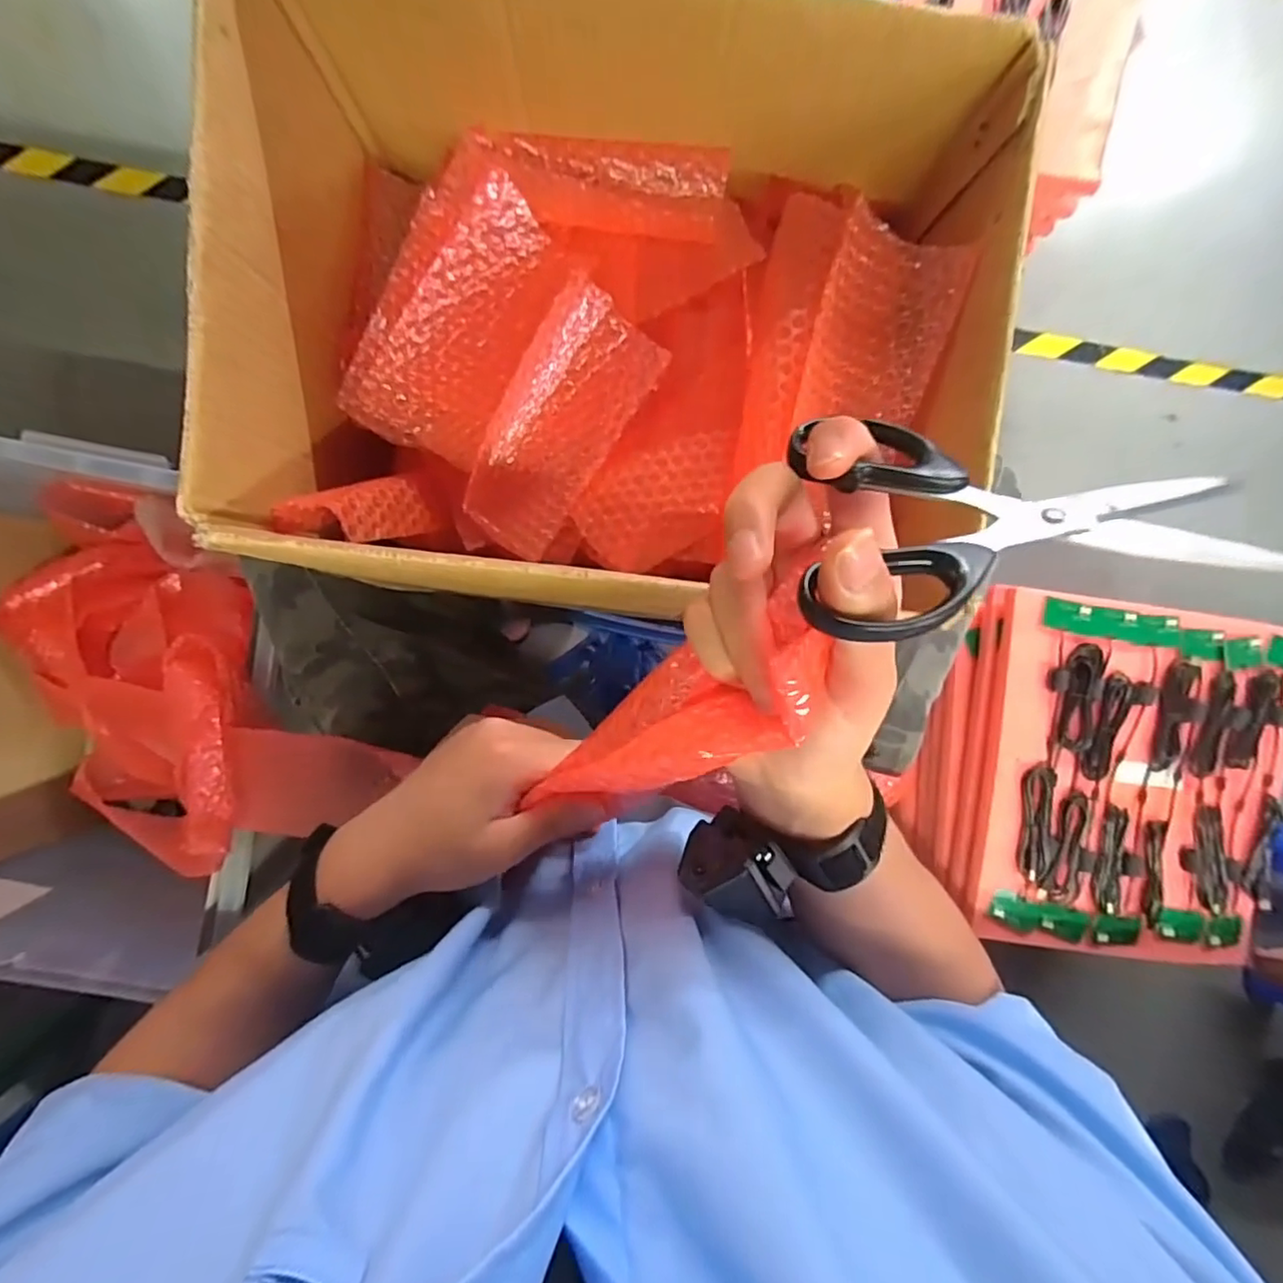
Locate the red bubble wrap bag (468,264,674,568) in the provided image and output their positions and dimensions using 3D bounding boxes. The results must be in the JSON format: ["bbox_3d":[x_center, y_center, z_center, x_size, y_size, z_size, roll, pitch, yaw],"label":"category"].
[{"bbox_3d":[-0.055,-0.143,0.389,0.082,0.031,0.170,33,92,-4],"label":"red bubble wrap bag"}]

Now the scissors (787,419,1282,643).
[{"bbox_3d":[0.119,-0.046,0.197,0.143,0.011,0.088,-9,58,-3],"label":"scissors"}]

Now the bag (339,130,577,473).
[{"bbox_3d":[-0.114,-0.223,0.392,0.098,0.035,0.197,21,93,-4],"label":"bag"}]

